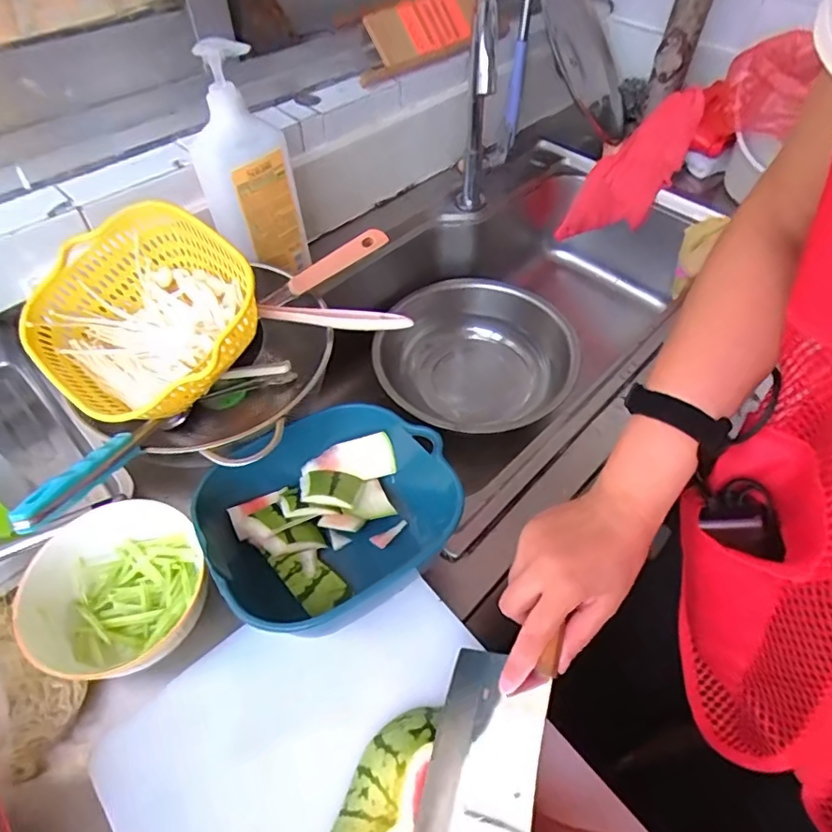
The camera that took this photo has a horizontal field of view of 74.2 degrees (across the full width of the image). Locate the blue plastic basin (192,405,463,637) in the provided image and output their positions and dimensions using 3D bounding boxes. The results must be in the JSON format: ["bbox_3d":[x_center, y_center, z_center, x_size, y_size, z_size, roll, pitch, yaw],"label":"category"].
[{"bbox_3d":[-0.071,0.092,0.510,0.224,0.109,0.202,-30,58,-22],"label":"blue plastic basin"}]

